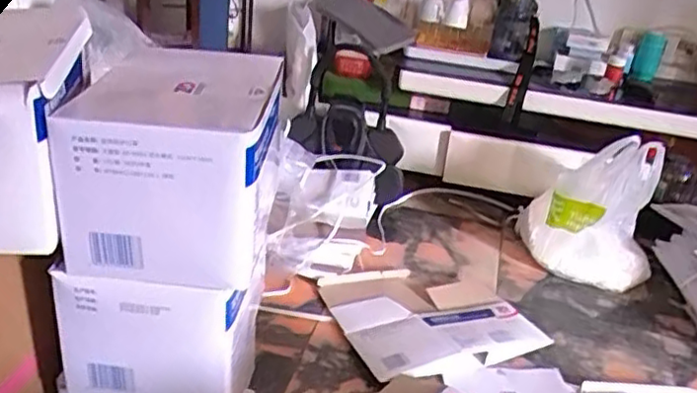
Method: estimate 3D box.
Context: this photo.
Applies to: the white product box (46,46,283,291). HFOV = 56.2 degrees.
[{"bbox_3d":[-0.180,-0.044,0.738,0.197,0.189,0.229,8,27,3],"label":"white product box"}]

